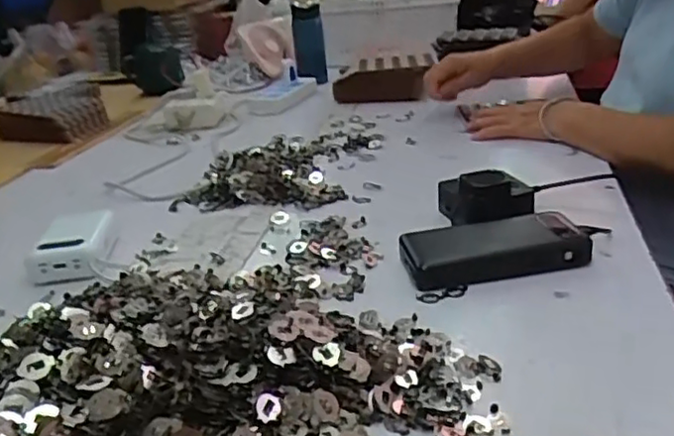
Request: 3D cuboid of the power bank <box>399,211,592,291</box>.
[{"bbox_3d":[0.140,0.026,0.565,0.162,0.025,0.072,-9,24,-6],"label":"power bank"}]

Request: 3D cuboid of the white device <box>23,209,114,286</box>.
[{"bbox_3d":[-0.269,0.027,0.649,0.070,0.033,0.113,-8,24,-6],"label":"white device"}]

